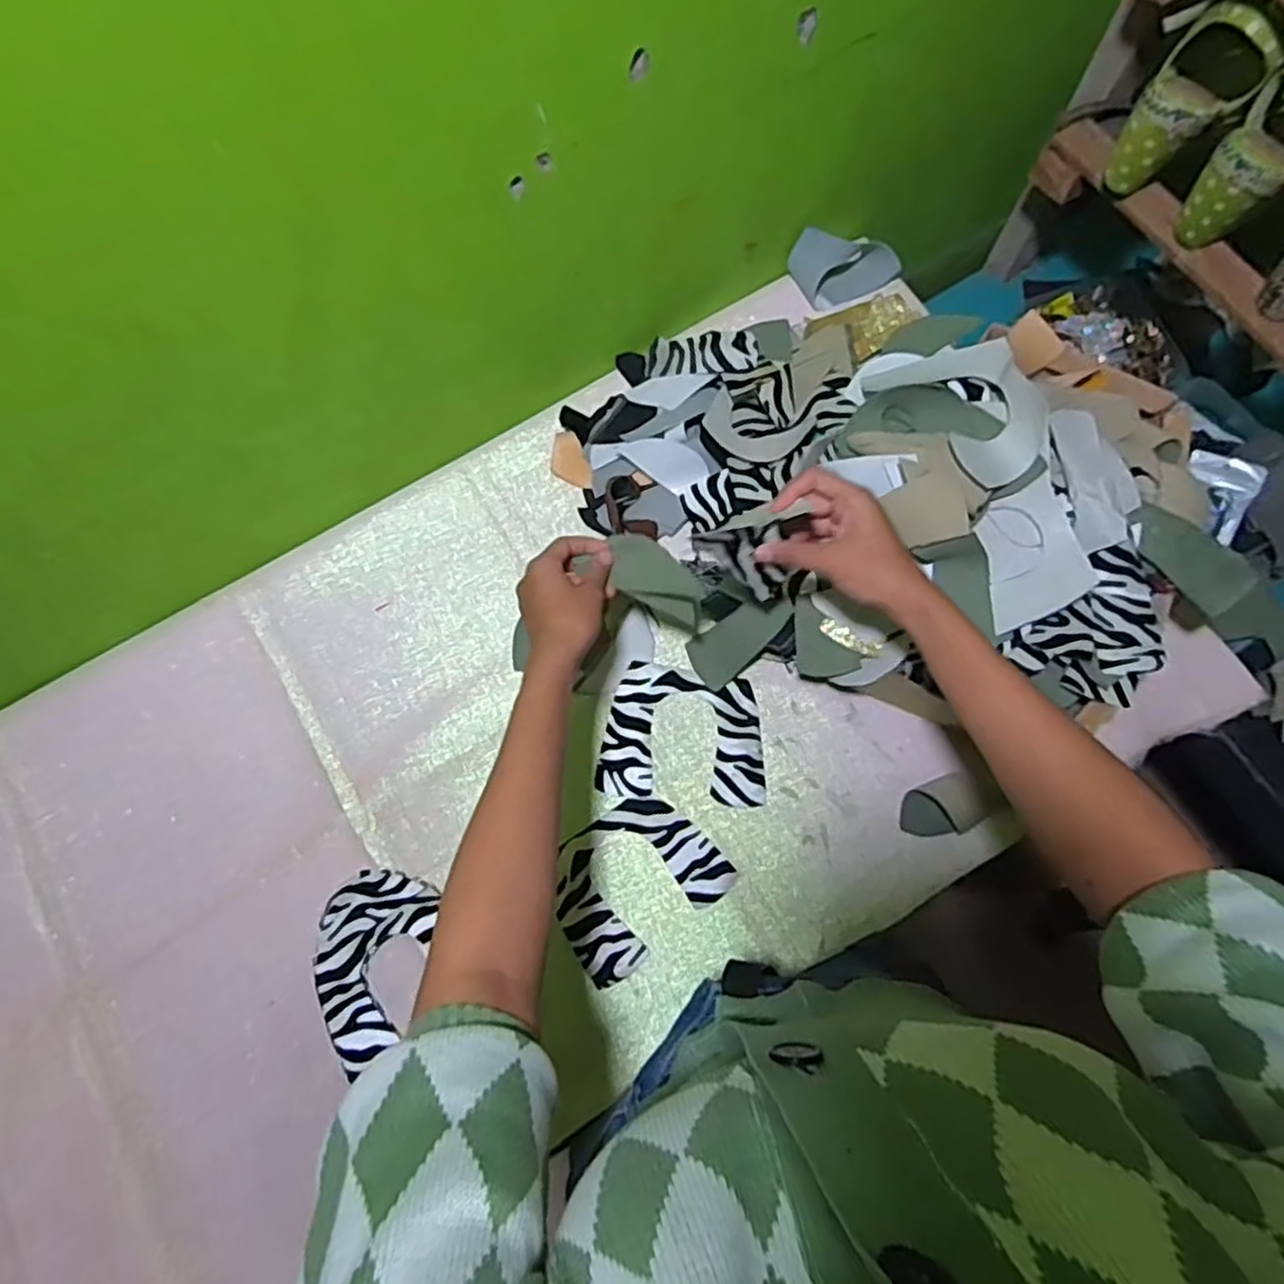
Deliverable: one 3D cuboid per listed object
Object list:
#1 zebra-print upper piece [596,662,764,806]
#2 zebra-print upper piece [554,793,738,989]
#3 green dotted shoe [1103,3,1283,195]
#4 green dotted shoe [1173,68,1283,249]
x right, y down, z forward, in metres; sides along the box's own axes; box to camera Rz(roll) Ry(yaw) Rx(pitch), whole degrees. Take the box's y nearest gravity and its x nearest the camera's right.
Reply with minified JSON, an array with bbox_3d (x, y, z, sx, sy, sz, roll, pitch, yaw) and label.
[{"bbox_3d":[0.040,0.084,0.691,0.148,0.012,0.121,5,76,2],"label":"zebra-print upper piece"},{"bbox_3d":[-0.009,0.210,0.659,0.150,0.009,0.118,-37,76,-9],"label":"zebra-print upper piece"},{"bbox_3d":[0.473,-0.463,0.640,0.076,0.134,0.076,35,77,11],"label":"green dotted shoe"},{"bbox_3d":[0.521,-0.402,0.623,0.075,0.127,0.076,40,78,12],"label":"green dotted shoe"}]

